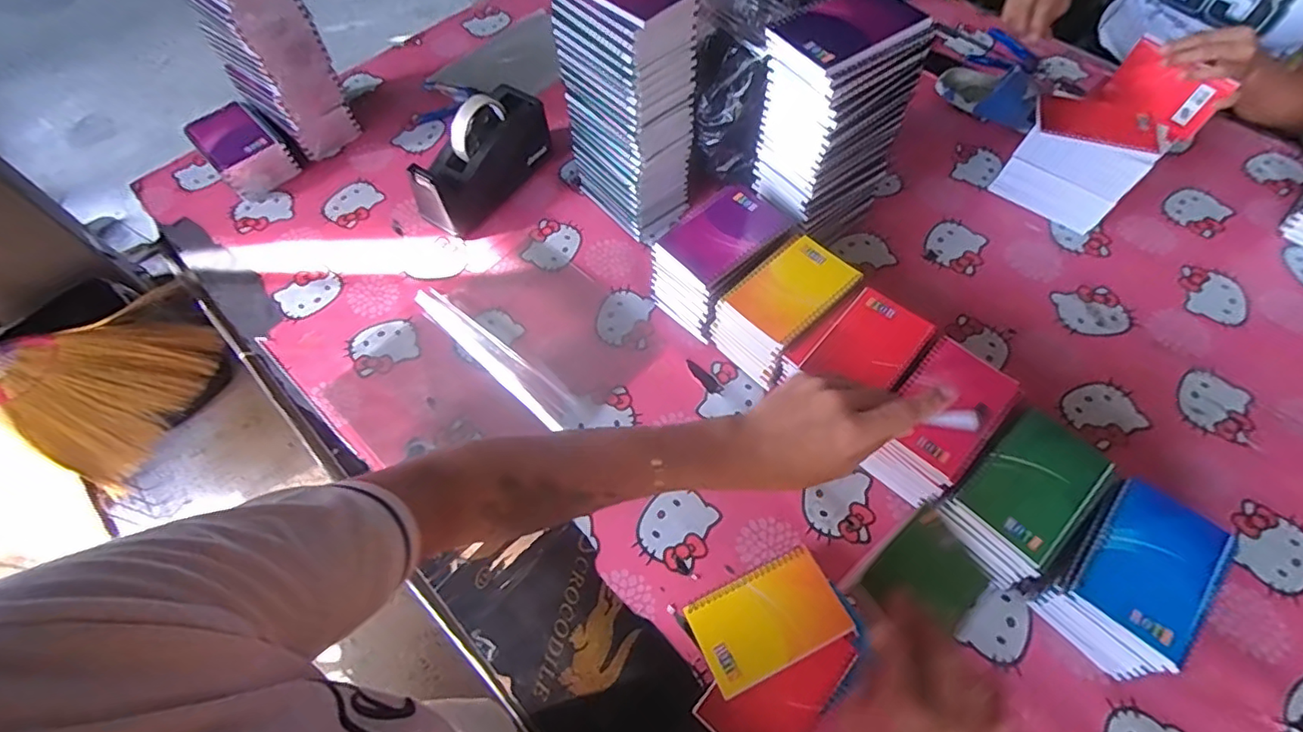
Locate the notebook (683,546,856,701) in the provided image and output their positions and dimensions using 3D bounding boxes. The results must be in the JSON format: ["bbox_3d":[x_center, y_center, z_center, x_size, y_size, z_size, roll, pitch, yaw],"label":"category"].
[{"bbox_3d":[0.103,0.227,0.529,0.127,0.007,0.081,-26,59,-6],"label":"notebook"}]

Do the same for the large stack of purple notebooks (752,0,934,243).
[{"bbox_3d":[0.194,-0.254,0.667,0.138,0.292,0.095,-31,65,-14],"label":"large stack of purple notebooks"}]

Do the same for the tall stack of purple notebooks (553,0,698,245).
[{"bbox_3d":[-0.030,-0.301,0.690,0.100,0.285,0.136,-37,66,-17],"label":"tall stack of purple notebooks"}]

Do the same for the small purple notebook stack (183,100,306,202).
[{"bbox_3d":[-0.580,-0.308,0.840,0.136,0.055,0.096,38,68,20],"label":"small purple notebook stack"}]

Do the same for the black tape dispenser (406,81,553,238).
[{"bbox_3d":[-0.225,-0.273,0.771,0.076,0.116,0.203,29,66,16],"label":"black tape dispenser"}]

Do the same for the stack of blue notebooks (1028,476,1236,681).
[{"bbox_3d":[0.412,0.184,0.521,0.093,0.085,0.139,38,69,20],"label":"stack of blue notebooks"}]

